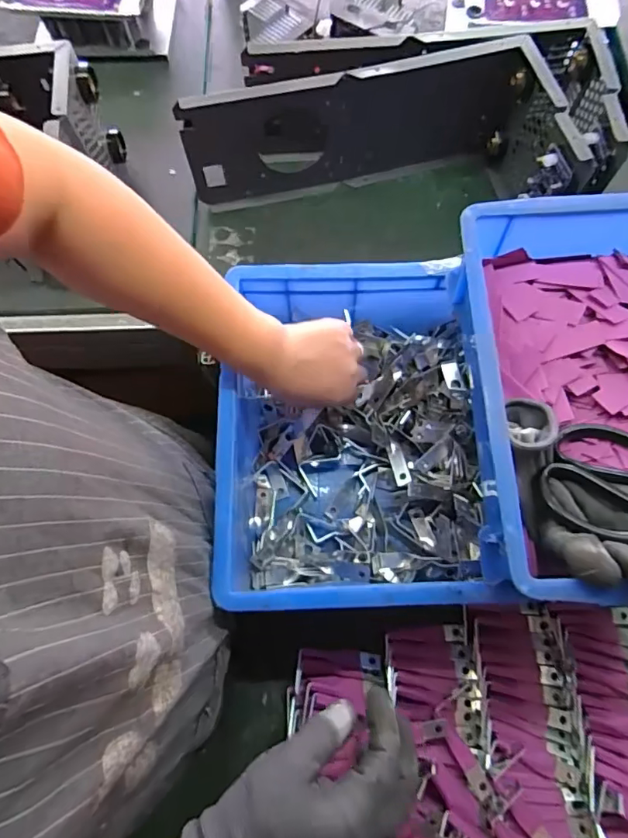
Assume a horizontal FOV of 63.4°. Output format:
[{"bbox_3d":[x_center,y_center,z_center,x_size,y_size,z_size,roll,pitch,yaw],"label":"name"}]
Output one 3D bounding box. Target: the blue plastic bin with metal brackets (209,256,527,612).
[{"bbox_3d":[0.041,0.020,0.485,0.274,0.134,0.299,1,71,1],"label":"blue plastic bin with metal brackets"}]

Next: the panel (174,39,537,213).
[{"bbox_3d":[0.043,-0.356,0.615,0.387,0.155,0.061,-10,72,-3],"label":"panel"}]

